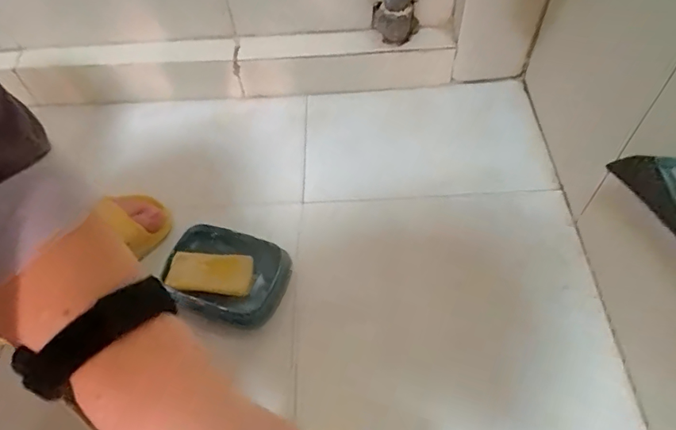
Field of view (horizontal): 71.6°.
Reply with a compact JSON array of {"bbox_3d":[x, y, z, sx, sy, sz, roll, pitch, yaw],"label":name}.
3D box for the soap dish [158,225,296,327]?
[{"bbox_3d":[-0.128,0.064,0.525,0.142,0.032,0.108,14,58,12],"label":"soap dish"}]

